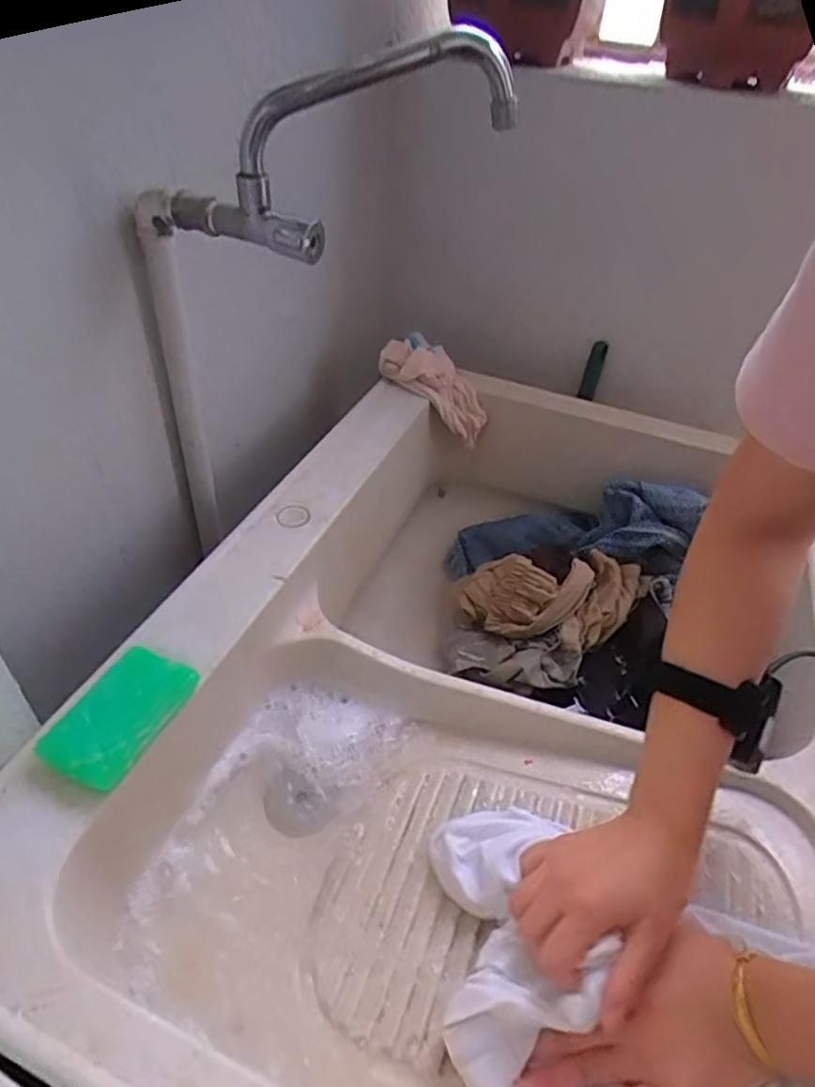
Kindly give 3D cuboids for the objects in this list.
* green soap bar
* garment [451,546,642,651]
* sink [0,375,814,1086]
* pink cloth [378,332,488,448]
[{"bbox_3d":[-0.208,0.124,0.459,0.060,0.025,0.104,20,45,14],"label":"green soap bar"},{"bbox_3d":[0.174,0.060,0.744,0.212,0.064,0.120,5,43,-1],"label":"garment"},{"bbox_3d":[0.109,0.114,0.643,0.586,0.206,0.845,20,45,14],"label":"sink"},{"bbox_3d":[0.044,-0.217,0.878,0.180,0.063,0.068,39,40,-21],"label":"pink cloth"}]

